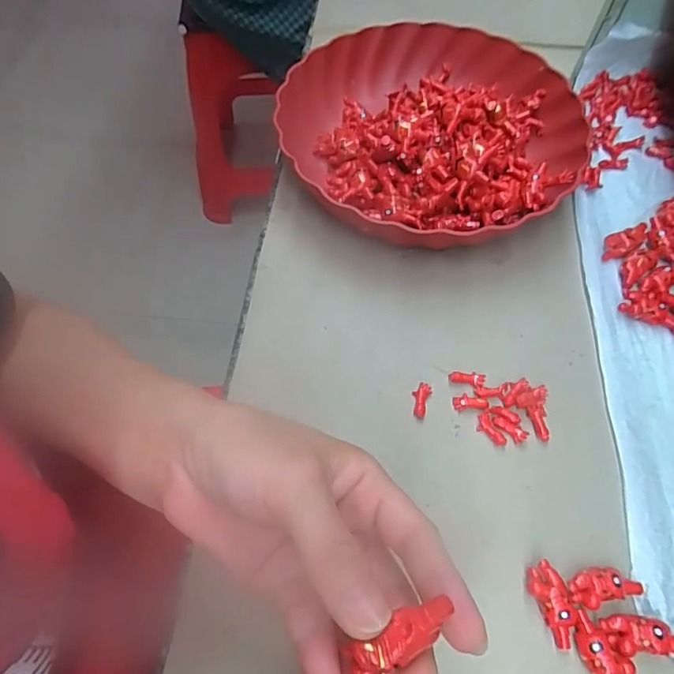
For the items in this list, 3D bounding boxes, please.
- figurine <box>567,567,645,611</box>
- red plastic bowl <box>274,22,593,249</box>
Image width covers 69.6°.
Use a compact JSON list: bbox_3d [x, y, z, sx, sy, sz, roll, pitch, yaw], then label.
[{"bbox_3d":[0.145,0.135,0.264,0.042,0.009,0.018,-13,62,-7],"label":"figurine"},{"bbox_3d":[0.079,-0.172,0.402,0.232,0.061,0.233,-24,64,-13],"label":"red plastic bowl"}]

